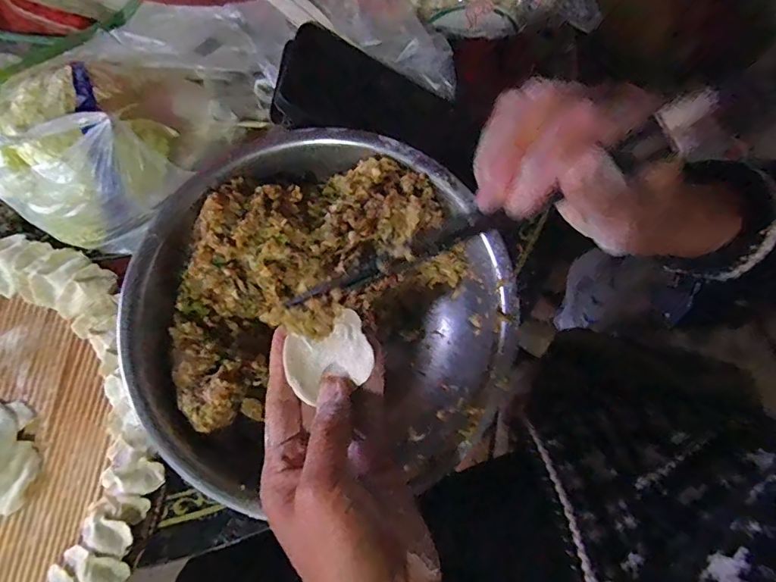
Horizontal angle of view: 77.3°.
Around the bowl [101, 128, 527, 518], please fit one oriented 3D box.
[{"bbox_3d":[-0.050,0.014,0.373,0.263,0.092,0.245,0,77,1],"label":"bowl"}]

